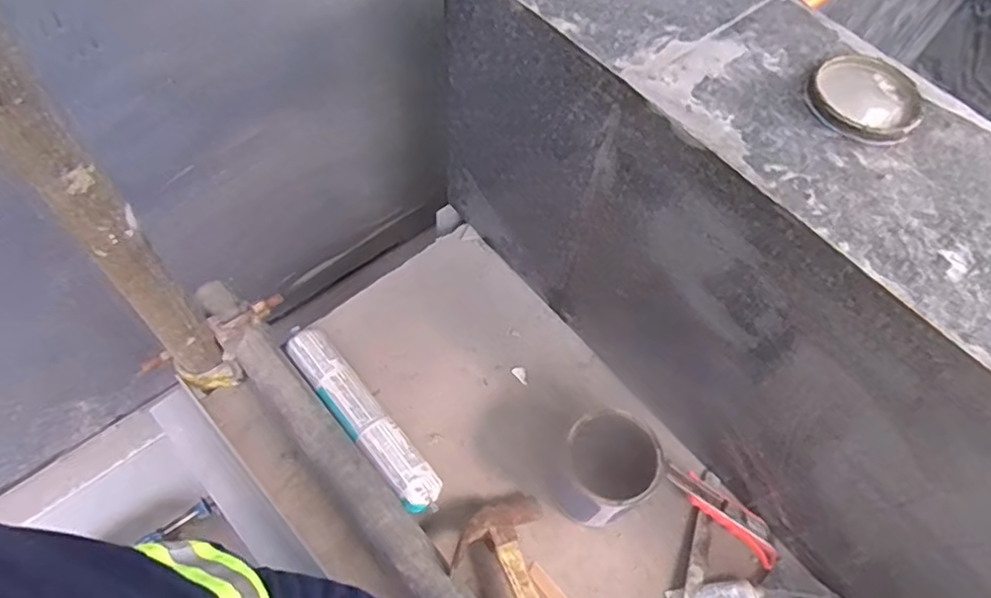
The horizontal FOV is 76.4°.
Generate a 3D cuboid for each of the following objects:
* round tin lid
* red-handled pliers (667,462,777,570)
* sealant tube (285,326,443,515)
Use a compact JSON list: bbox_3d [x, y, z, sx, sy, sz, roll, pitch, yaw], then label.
[{"bbox_3d":[0.294,-0.159,0.500,0.083,0.012,0.083,1,61,-3],"label":"round tin lid"},{"bbox_3d":[0.267,0.243,0.732,0.146,0.031,0.041,40,66,17],"label":"red-handled pliers"},{"bbox_3d":[-0.163,0.148,0.770,0.052,0.055,0.276,-37,69,-21],"label":"sealant tube"}]

